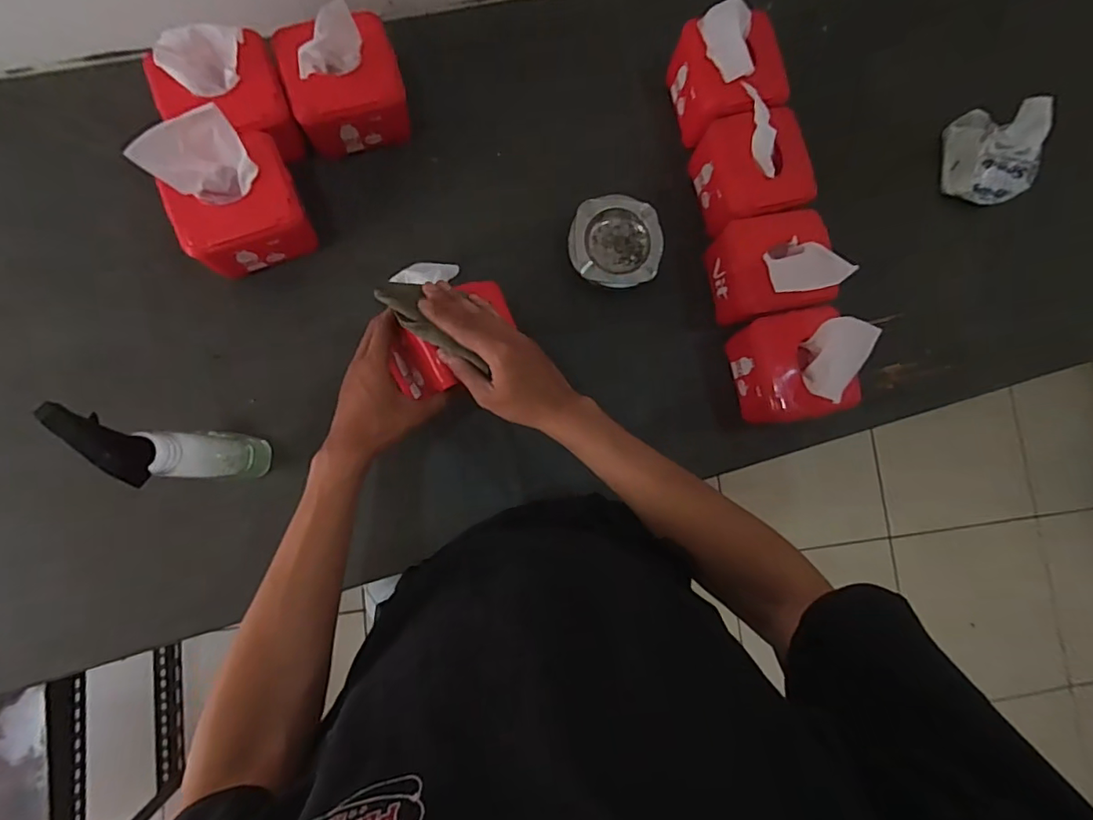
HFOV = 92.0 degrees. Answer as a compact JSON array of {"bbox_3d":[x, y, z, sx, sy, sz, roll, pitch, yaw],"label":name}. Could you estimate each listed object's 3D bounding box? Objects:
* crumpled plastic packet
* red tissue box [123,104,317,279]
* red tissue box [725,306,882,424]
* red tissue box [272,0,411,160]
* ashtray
[{"bbox_3d":[0.648,-0.370,0.743,0.089,0.114,0.121,8,84,-6],"label":"crumpled plastic packet"},{"bbox_3d":[-0.345,-0.231,0.591,0.129,0.140,0.121,-30,89,-9],"label":"red tissue box"},{"bbox_3d":[0.307,-0.052,0.645,0.105,0.141,0.126,-6,86,-7],"label":"red tissue box"},{"bbox_3d":[-0.236,-0.388,0.618,0.129,0.145,0.113,-15,87,-8],"label":"red tissue box"},{"bbox_3d":[0.090,-0.217,0.691,0.121,0.035,0.119,-3,85,-7],"label":"ashtray"}]

